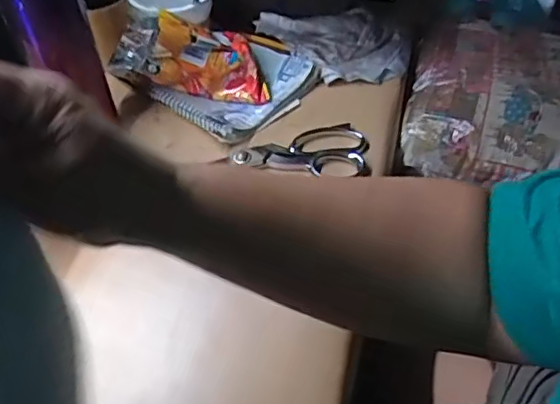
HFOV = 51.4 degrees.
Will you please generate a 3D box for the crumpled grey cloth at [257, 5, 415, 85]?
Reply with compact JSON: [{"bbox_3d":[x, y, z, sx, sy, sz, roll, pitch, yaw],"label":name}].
[{"bbox_3d":[0.062,-0.183,0.671,0.170,0.065,0.092,5,47,7],"label":"crumpled grey cloth"}]

